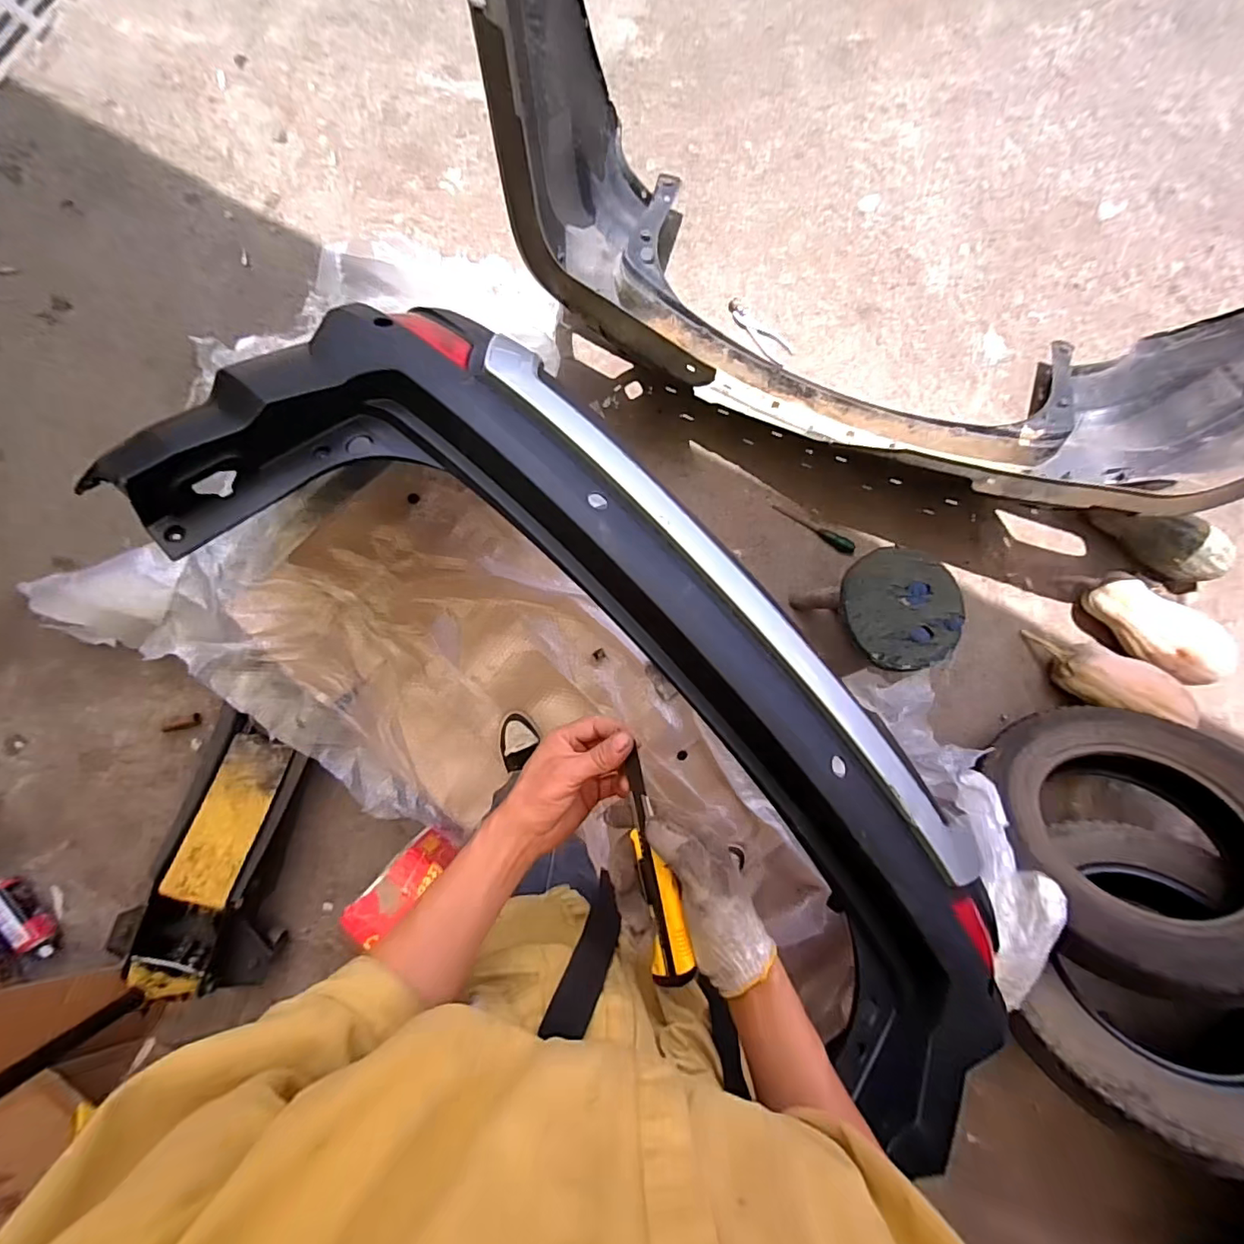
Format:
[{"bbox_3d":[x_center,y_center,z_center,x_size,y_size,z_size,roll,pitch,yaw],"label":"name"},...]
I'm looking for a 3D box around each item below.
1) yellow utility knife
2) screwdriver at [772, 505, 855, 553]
[{"bbox_3d":[0.025,0.196,0.425,0.029,0.023,0.173,-11,80,-5],"label":"yellow utility knife"},{"bbox_3d":[0.518,-0.254,1.447,0.237,0.027,0.033,33,84,12],"label":"screwdriver"}]

